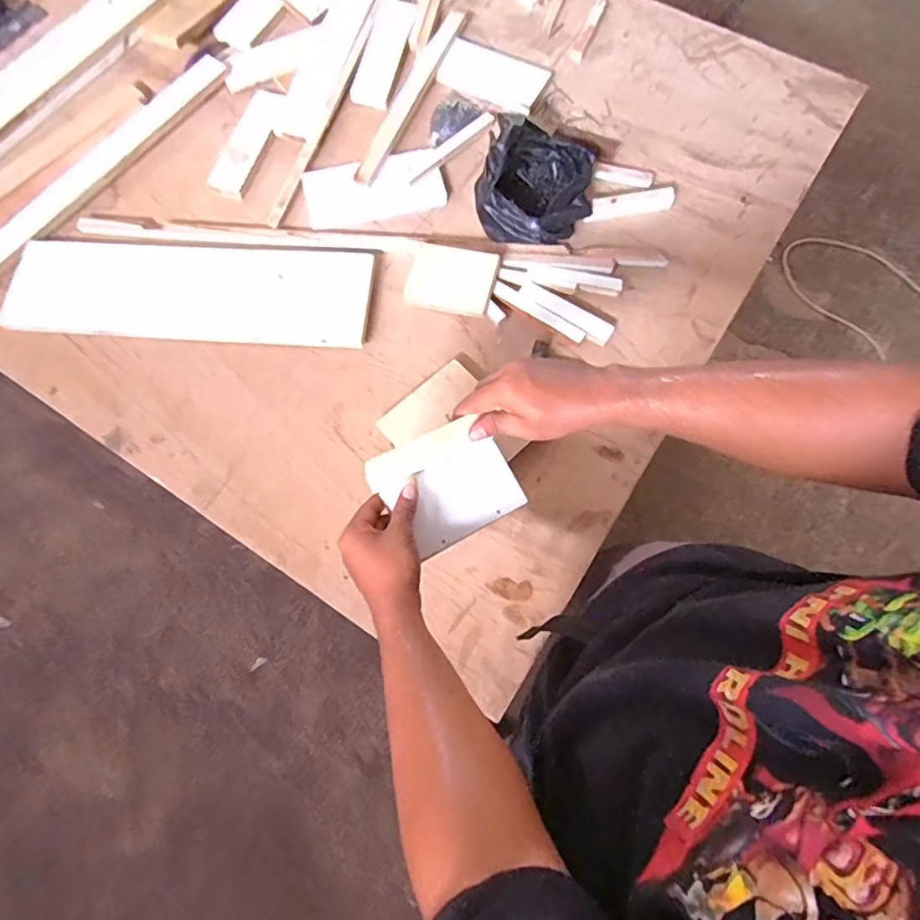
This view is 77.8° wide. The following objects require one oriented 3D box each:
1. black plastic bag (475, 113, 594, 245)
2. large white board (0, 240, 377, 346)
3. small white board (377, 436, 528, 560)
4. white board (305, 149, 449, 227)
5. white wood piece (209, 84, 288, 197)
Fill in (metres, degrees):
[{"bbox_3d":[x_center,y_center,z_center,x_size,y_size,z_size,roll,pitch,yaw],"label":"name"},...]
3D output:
[{"bbox_3d":[0.117,-0.425,0.869,0.172,0.085,0.173,10,75,3],"label":"black plastic bag"},{"bbox_3d":[-0.402,-0.256,0.856,0.540,0.021,0.158,3,74,1],"label":"large white board"},{"bbox_3d":[-0.002,0.037,0.622,0.138,0.010,0.089,-27,83,-21],"label":"small white board"},{"bbox_3d":[-0.133,-0.435,0.907,0.222,0.021,0.109,-14,75,-3],"label":"white board"},{"bbox_3d":[-0.358,-0.544,0.962,0.069,0.014,0.230,16,75,5],"label":"white wood piece"}]

